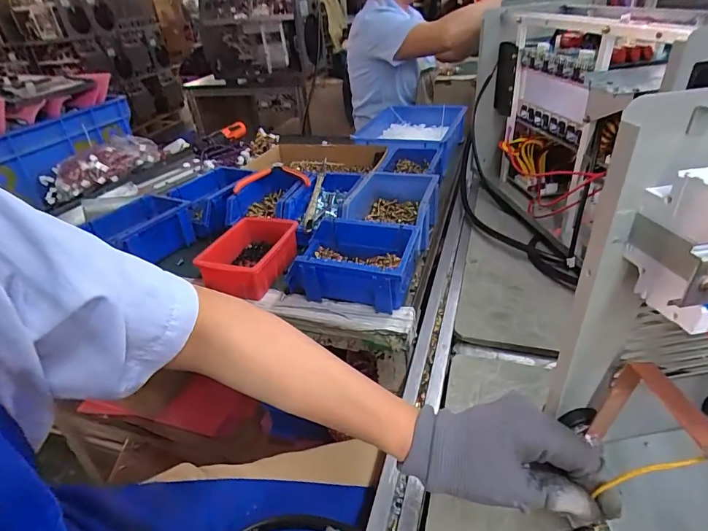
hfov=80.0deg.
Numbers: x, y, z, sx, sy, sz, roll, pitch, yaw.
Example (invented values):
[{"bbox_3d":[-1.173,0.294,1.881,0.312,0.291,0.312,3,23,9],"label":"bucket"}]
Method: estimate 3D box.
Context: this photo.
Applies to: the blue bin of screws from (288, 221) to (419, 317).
[{"bbox_3d":[-0.003,0.000,0.556,0.157,0.077,0.102,6,35,17],"label":"blue bin of screws"}]

